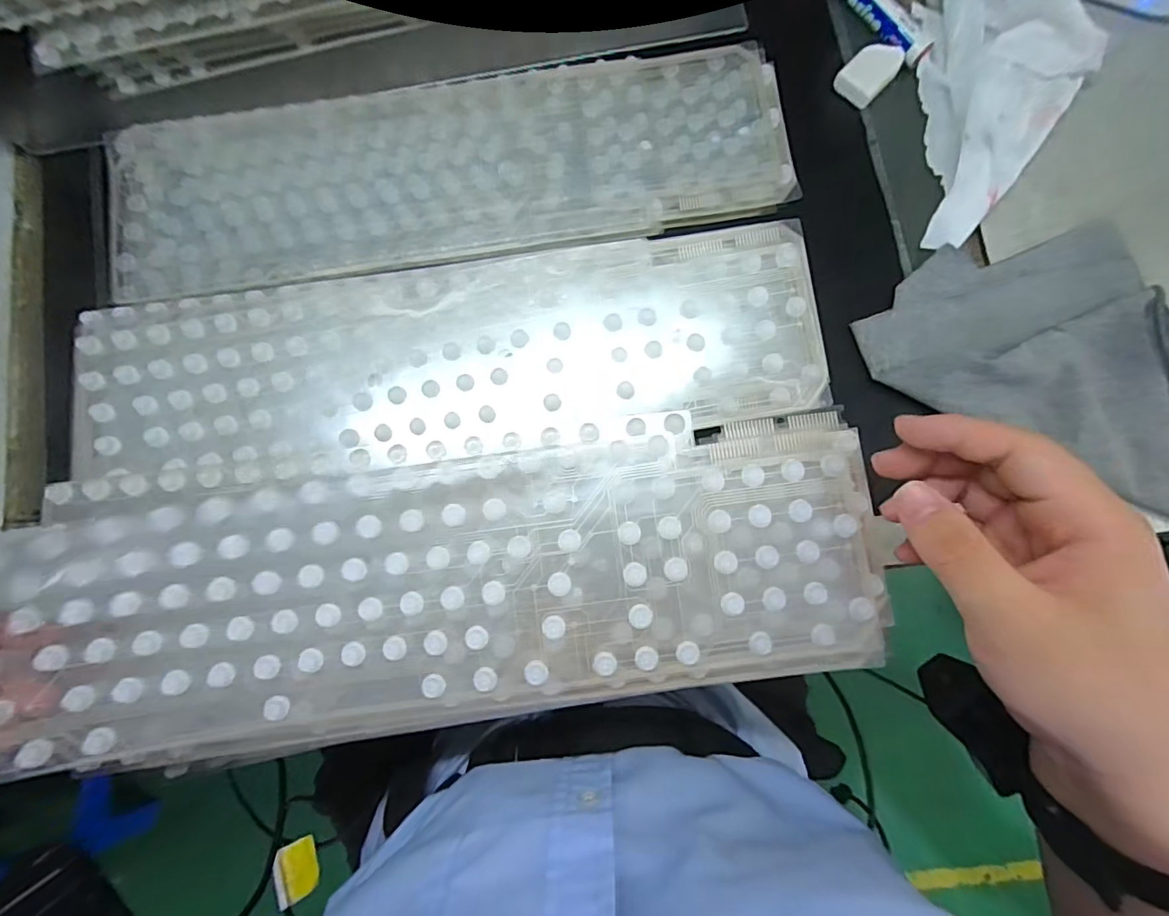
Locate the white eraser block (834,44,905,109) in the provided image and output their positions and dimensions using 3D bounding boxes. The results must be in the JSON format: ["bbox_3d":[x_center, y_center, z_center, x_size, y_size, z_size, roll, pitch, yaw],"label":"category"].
[{"bbox_3d":[0.175,-0.237,0.318,0.026,0.008,0.041,44,84,6],"label":"white eraser block"}]

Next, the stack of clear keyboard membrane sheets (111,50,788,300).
[{"bbox_3d":[-0.085,-0.178,0.317,0.411,0.005,0.118,-7,82,-1],"label":"stack of clear keyboard membrane sheets"}]

